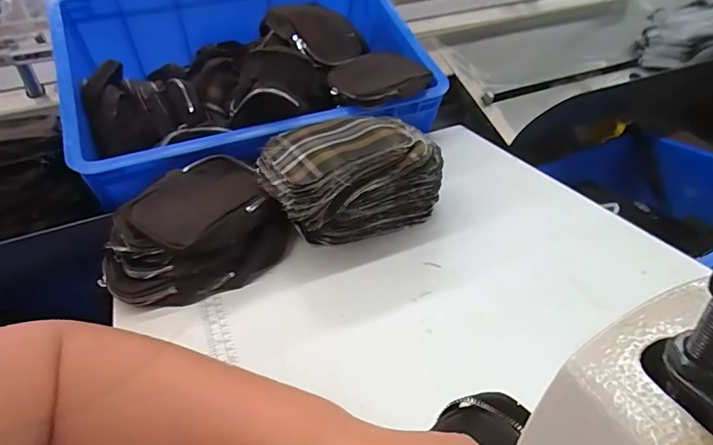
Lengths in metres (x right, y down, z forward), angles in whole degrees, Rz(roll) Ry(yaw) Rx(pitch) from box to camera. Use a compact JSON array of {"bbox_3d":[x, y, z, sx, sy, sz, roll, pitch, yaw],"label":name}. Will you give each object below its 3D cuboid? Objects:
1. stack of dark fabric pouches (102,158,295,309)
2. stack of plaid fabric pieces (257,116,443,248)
[{"bbox_3d":[-0.181,0.009,0.481,0.188,0.066,0.160,-26,40,-26],"label":"stack of dark fabric pouches"},{"bbox_3d":[-0.009,-0.049,0.509,0.178,0.105,0.143,-23,38,-22],"label":"stack of plaid fabric pieces"}]

